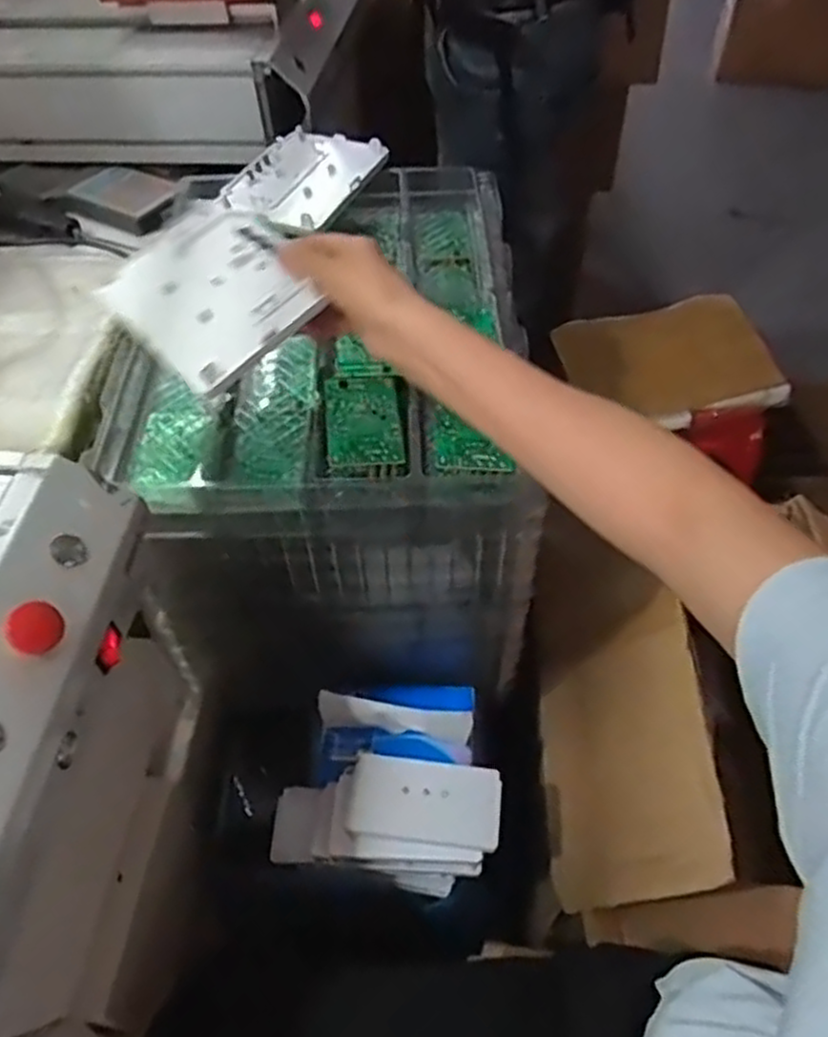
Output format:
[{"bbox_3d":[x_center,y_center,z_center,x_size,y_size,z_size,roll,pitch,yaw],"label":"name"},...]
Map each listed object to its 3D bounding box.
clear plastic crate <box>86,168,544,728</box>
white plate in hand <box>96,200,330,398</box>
[{"bbox_3d":[-0.075,-0.114,0.811,0.358,0.266,0.483,-2,51,1],"label":"clear plastic crate"},{"bbox_3d":[-0.150,-0.179,0.576,0.137,0.014,0.165,-42,61,-9],"label":"white plate in hand"}]

